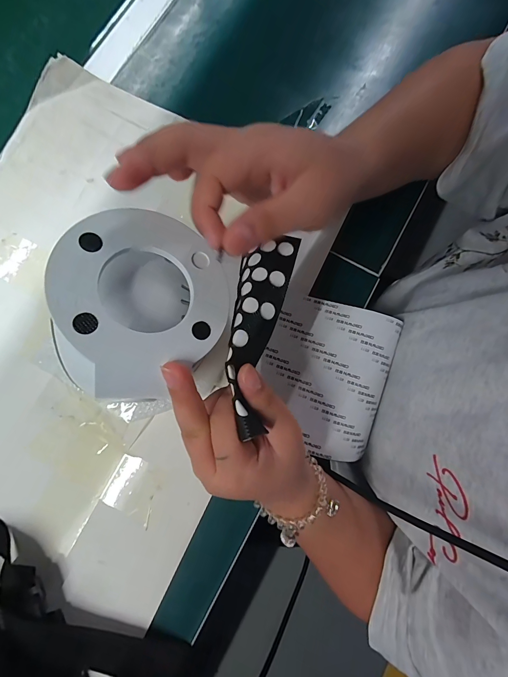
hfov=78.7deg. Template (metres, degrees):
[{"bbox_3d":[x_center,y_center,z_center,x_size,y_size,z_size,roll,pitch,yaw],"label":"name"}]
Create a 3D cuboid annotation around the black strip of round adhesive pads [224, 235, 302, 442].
[{"bbox_3d":[0.000,-0.007,0.190,0.032,0.012,0.123,12,76,2],"label":"black strip of round adhesive pads"}]

